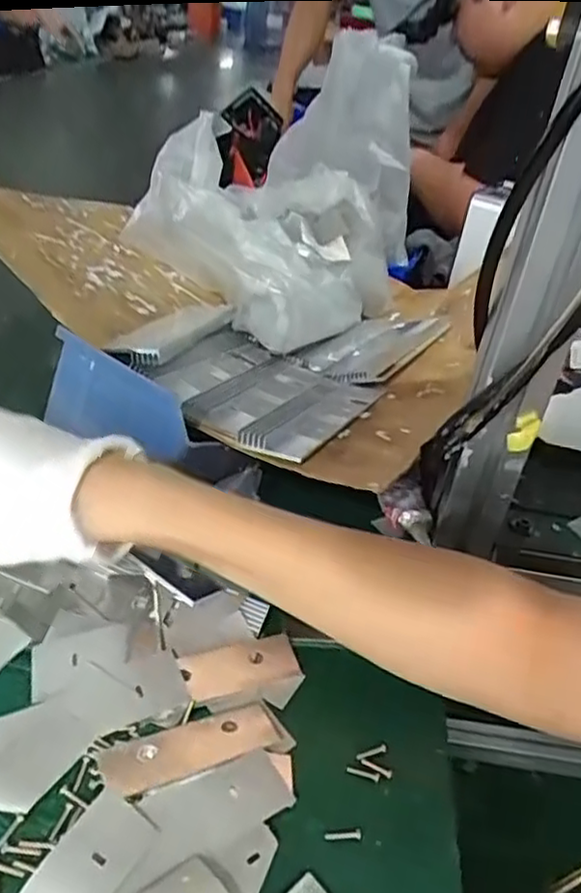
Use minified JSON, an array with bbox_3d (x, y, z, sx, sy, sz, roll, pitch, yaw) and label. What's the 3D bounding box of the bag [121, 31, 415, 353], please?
[{"bbox_3d":[0.002,-0.258,0.637,0.192,0.200,0.308,19,35,17],"label":"bag"}]

